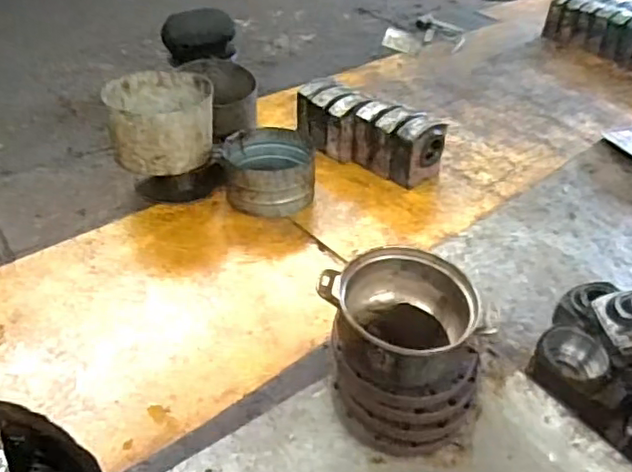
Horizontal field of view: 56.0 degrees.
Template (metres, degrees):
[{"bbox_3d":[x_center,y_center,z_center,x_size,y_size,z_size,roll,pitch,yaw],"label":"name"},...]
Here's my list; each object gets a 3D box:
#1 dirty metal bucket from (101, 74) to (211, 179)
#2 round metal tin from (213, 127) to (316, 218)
[{"bbox_3d":[-0.444,-0.335,1.720,0.309,0.171,0.309,3,39,-2],"label":"dirty metal bucket"},{"bbox_3d":[-0.142,-0.187,1.709,0.273,0.154,0.268,3,39,-2],"label":"round metal tin"}]

